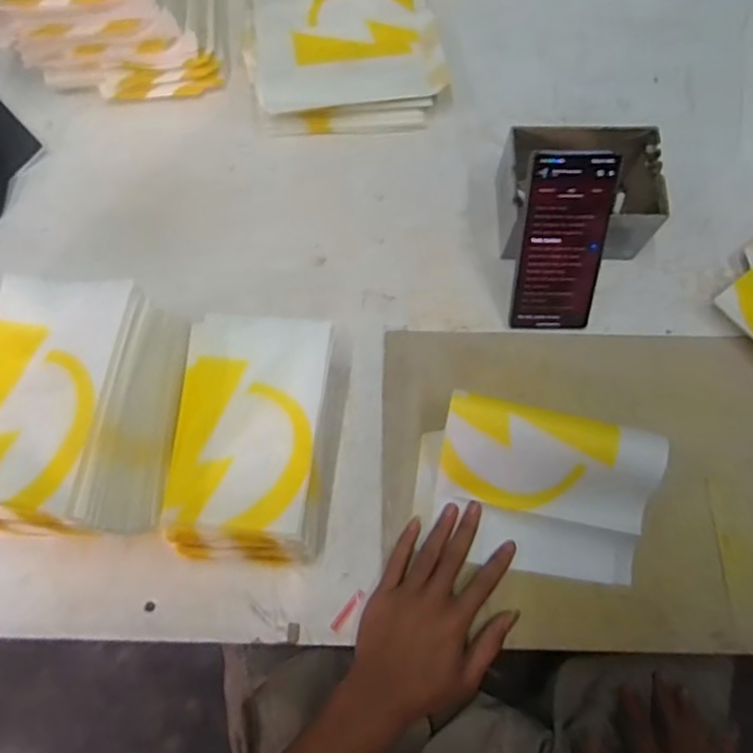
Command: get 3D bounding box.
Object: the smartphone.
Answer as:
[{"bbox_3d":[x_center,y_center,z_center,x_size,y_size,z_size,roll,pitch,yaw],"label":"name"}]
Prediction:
[{"bbox_3d":[0.166,-0.115,0.525,0.075,0.163,0.008,1,34,3],"label":"smartphone"}]

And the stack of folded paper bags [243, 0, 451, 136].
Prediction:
[{"bbox_3d":[-0.035,-0.365,0.655,0.206,0.041,0.199,-6,74,-1],"label":"stack of folded paper bags"}]

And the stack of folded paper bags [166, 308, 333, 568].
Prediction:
[{"bbox_3d":[-0.104,0.050,0.504,0.127,0.085,0.190,4,74,2],"label":"stack of folded paper bags"}]

